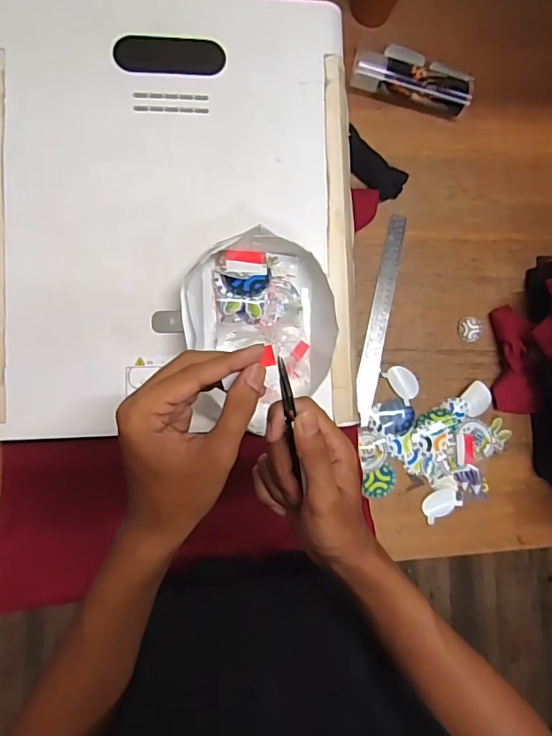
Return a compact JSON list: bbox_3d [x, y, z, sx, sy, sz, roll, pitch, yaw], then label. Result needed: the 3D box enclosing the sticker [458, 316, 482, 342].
[{"bbox_3d":[0.298,-0.059,0.757,0.037,0.004,0.040,1,84,-7],"label":"sticker"}]

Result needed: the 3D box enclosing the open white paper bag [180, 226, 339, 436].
[{"bbox_3d":[-0.013,-0.048,0.521,0.156,0.050,0.178,-19,86,-9],"label":"open white paper bag"}]

